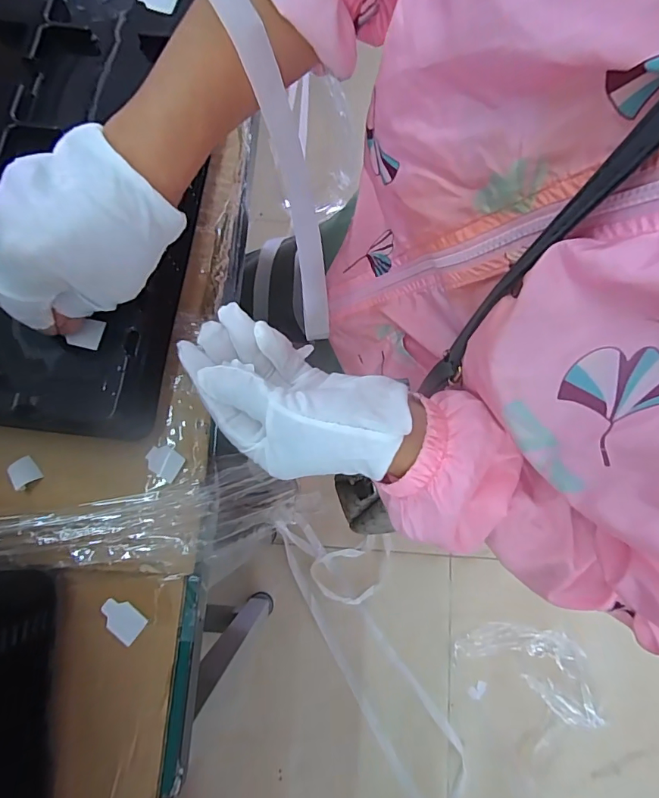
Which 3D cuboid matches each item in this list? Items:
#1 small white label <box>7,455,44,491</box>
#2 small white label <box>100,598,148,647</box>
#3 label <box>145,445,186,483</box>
[{"bbox_3d":[-0.192,0.046,0.280,0.014,0.008,0.019,-40,81,-8],"label":"small white label"},{"bbox_3d":[-0.127,0.134,0.273,0.028,0.004,0.019,36,81,8],"label":"small white label"},{"bbox_3d":[-0.105,0.040,0.286,0.022,0.004,0.018,37,81,8],"label":"label"}]

